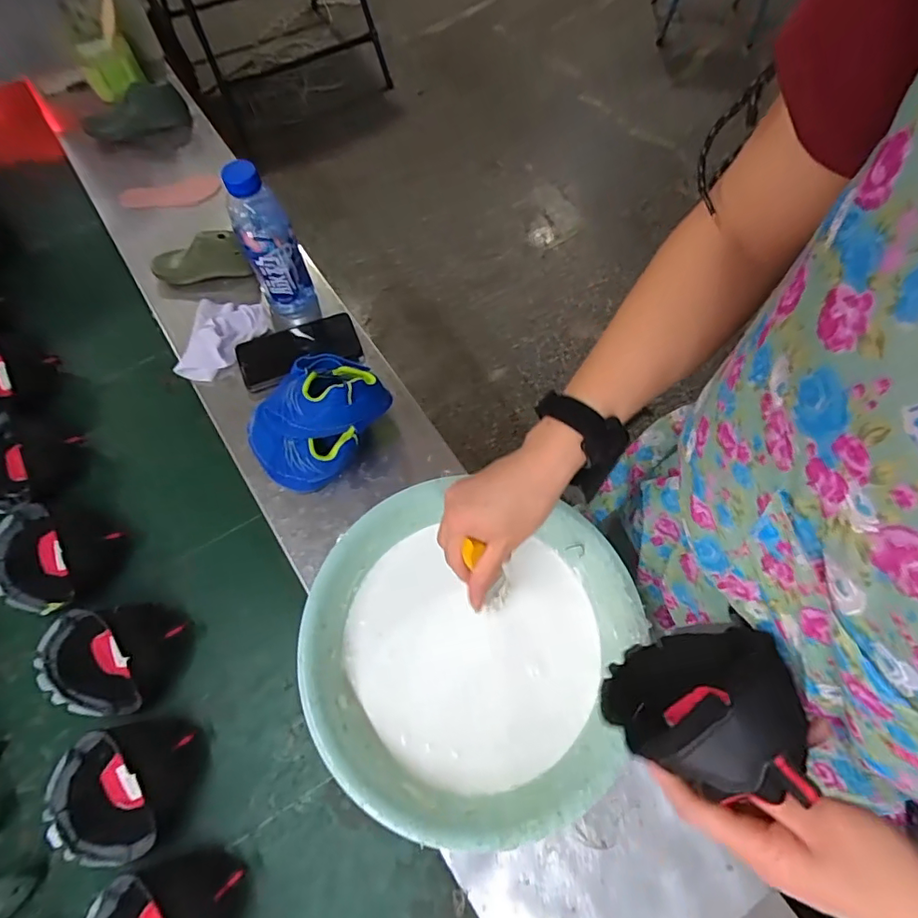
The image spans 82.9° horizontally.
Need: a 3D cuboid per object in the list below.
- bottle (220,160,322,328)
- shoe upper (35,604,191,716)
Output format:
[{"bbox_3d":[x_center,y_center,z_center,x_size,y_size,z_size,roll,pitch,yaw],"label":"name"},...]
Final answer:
[{"bbox_3d":[-0.245,-0.275,0.685,0.069,0.215,0.069,-19,67,-10],"label":"bottle"},{"bbox_3d":[-0.381,0.215,0.553,0.150,0.057,0.115,0,68,-2],"label":"shoe upper"}]

